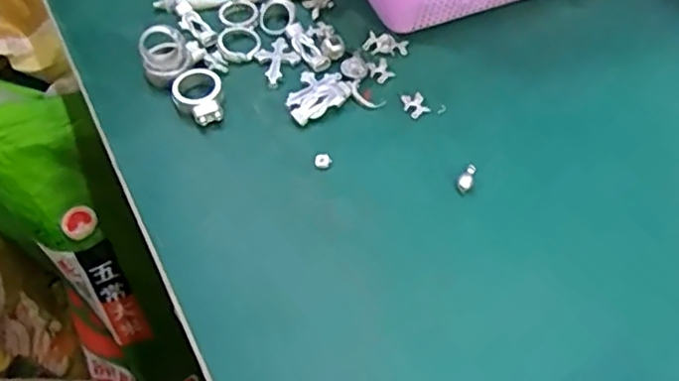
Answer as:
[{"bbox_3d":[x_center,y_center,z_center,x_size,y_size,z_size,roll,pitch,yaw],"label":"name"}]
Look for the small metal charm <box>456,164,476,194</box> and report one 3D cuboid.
[{"bbox_3d":[0.062,-0.008,0.307,0.008,0.004,0.019,17,58,12],"label":"small metal charm"}]

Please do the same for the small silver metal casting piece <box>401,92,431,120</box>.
[{"bbox_3d":[0.040,-0.046,0.336,0.013,0.004,0.014,-27,60,-16],"label":"small silver metal casting piece"}]

